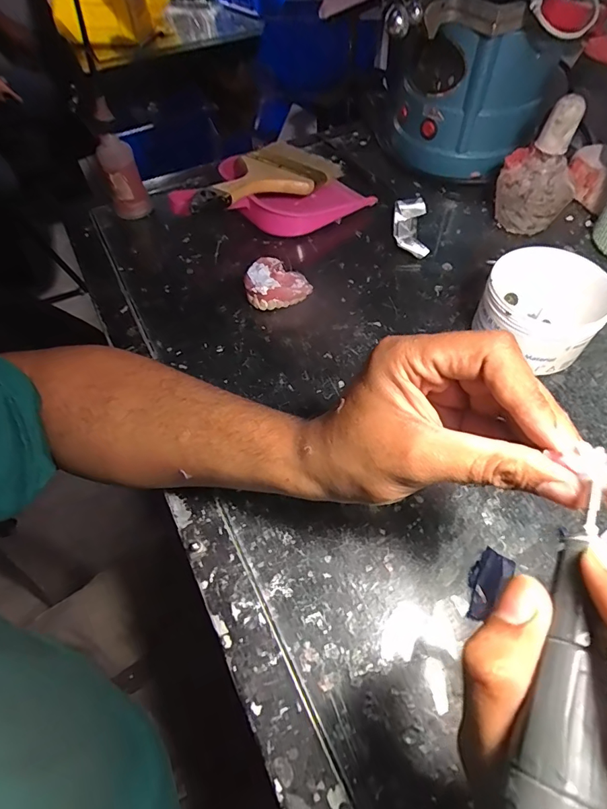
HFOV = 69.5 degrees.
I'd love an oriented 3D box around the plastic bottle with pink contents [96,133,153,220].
[{"bbox_3d":[-0.200,-0.251,0.485,0.039,0.085,0.034,-20,58,-11],"label":"plastic bottle with pink contents"}]

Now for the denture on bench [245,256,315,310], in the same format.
[{"bbox_3d":[-0.027,-0.121,0.424,0.059,0.027,0.057,-11,56,-6],"label":"denture on bench"}]

